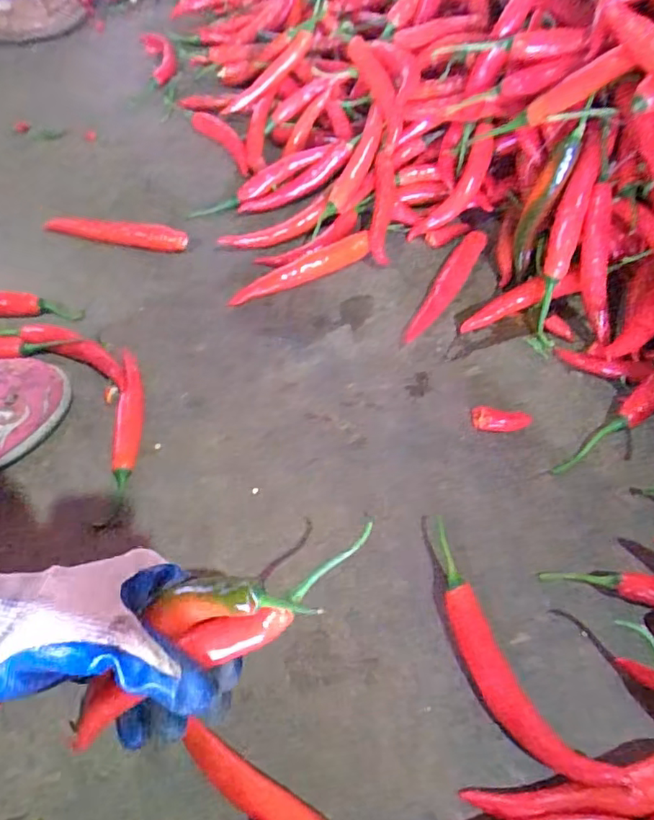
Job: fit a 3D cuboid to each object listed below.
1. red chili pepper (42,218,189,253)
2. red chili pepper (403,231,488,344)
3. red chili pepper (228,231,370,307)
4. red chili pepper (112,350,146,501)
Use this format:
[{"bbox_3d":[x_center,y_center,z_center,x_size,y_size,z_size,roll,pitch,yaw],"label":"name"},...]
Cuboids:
[{"bbox_3d":[-0.206,-0.169,0.555,0.146,0.025,0.020,9,57,9],"label":"red chili pepper"},{"bbox_3d":[0.106,-0.109,0.505,0.023,0.014,0.138,25,61,18],"label":"red chili pepper"},{"bbox_3d":[-0.024,-0.129,0.525,0.137,0.020,0.020,-21,58,-11],"label":"red chili pepper"},{"bbox_3d":[-0.150,0.004,0.441,0.022,0.019,0.120,-6,56,-1],"label":"red chili pepper"}]

